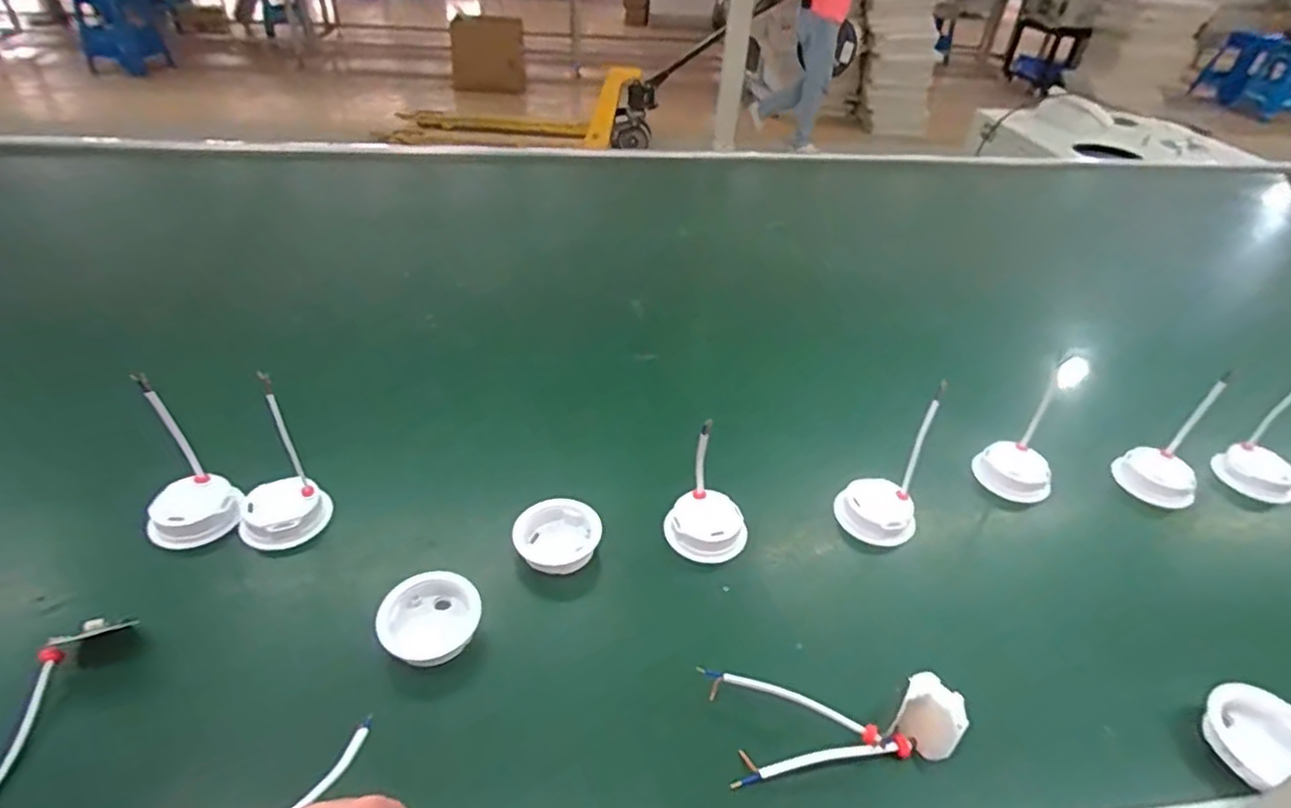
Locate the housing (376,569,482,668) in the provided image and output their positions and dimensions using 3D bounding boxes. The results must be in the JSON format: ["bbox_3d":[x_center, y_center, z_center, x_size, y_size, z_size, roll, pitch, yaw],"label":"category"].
[{"bbox_3d":[-0.165,0.167,0.521,0.075,0.035,0.066,-17,43,-25],"label":"housing"}]

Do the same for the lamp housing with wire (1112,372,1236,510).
[{"bbox_3d":[0.539,0.037,0.681,0.076,0.115,0.072,-30,49,-36],"label":"lamp housing with wire"}]

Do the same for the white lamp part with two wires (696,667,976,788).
[{"bbox_3d":[0.128,0.214,0.469,0.168,0.050,0.073,1,38,-5],"label":"white lamp part with two wires"}]

